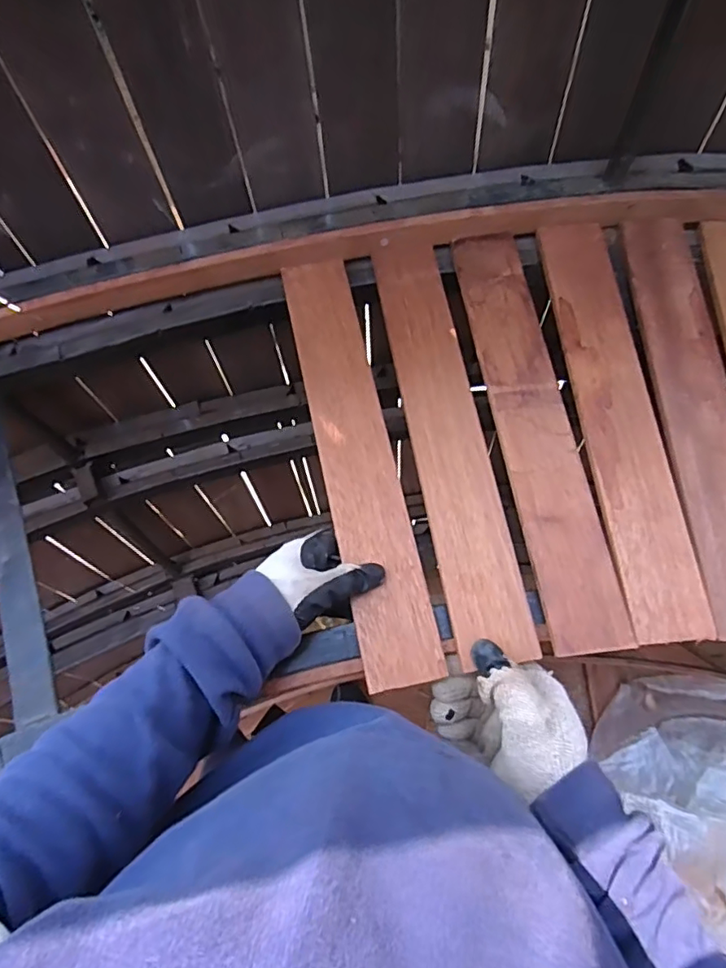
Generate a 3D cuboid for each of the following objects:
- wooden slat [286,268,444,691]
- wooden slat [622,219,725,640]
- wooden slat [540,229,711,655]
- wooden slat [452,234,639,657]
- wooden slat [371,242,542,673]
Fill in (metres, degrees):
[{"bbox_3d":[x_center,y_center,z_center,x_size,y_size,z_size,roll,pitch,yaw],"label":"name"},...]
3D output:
[{"bbox_3d":[-0.007,-0.032,0.509,0.063,0.009,0.406,-11,71,-4],"label":"wooden slat"},{"bbox_3d":[0.309,-0.075,0.520,0.071,0.008,0.413,-2,72,1],"label":"wooden slat"},{"bbox_3d":[0.234,-0.069,0.522,0.071,0.015,0.411,-4,72,0],"label":"wooden slat"},{"bbox_3d":[0.156,-0.060,0.522,0.064,0.015,0.412,-9,72,-2],"label":"wooden slat"},{"bbox_3d":[0.072,-0.051,0.518,0.069,0.010,0.407,-9,71,-4],"label":"wooden slat"}]

